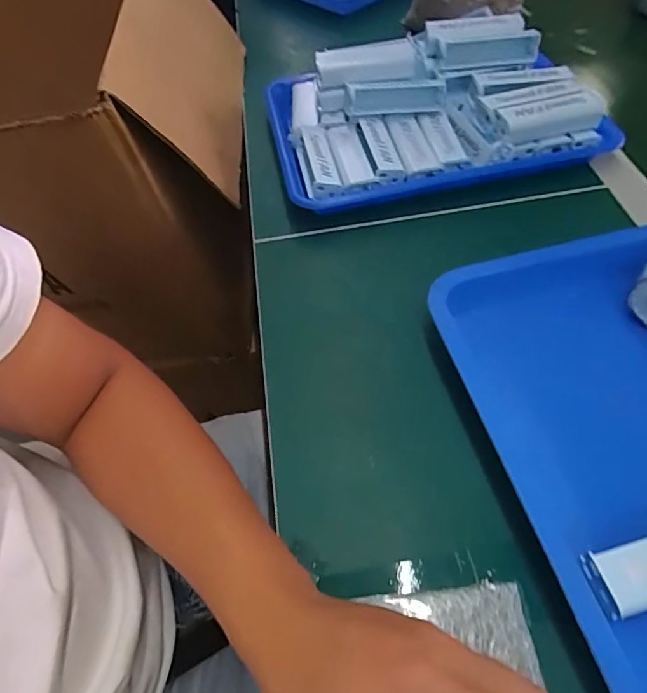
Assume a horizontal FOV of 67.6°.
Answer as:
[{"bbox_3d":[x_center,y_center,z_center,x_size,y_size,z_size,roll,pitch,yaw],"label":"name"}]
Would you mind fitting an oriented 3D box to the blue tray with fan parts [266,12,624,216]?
[{"bbox_3d":[0.107,-0.268,0.521,0.326,0.076,0.253,-10,55,-3],"label":"blue tray with fan parts"}]

